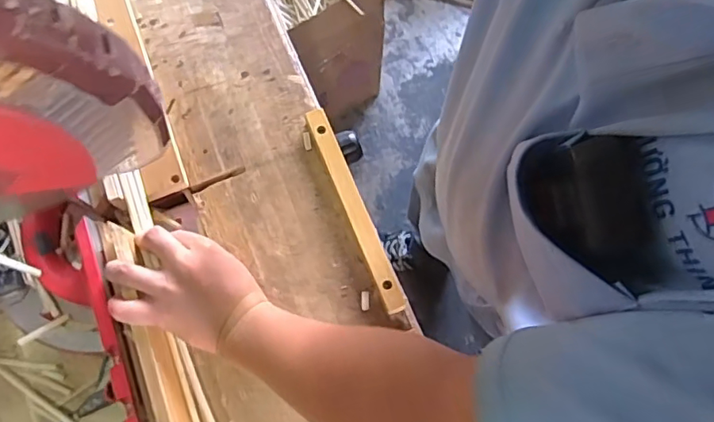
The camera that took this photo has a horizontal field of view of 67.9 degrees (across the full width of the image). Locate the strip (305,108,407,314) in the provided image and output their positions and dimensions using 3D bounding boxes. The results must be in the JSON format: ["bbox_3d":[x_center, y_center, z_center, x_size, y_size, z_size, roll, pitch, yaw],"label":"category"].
[{"bbox_3d":[-0.003,-0.005,0.536,0.021,0.021,0.222,-21,73,-7],"label":"strip"}]

